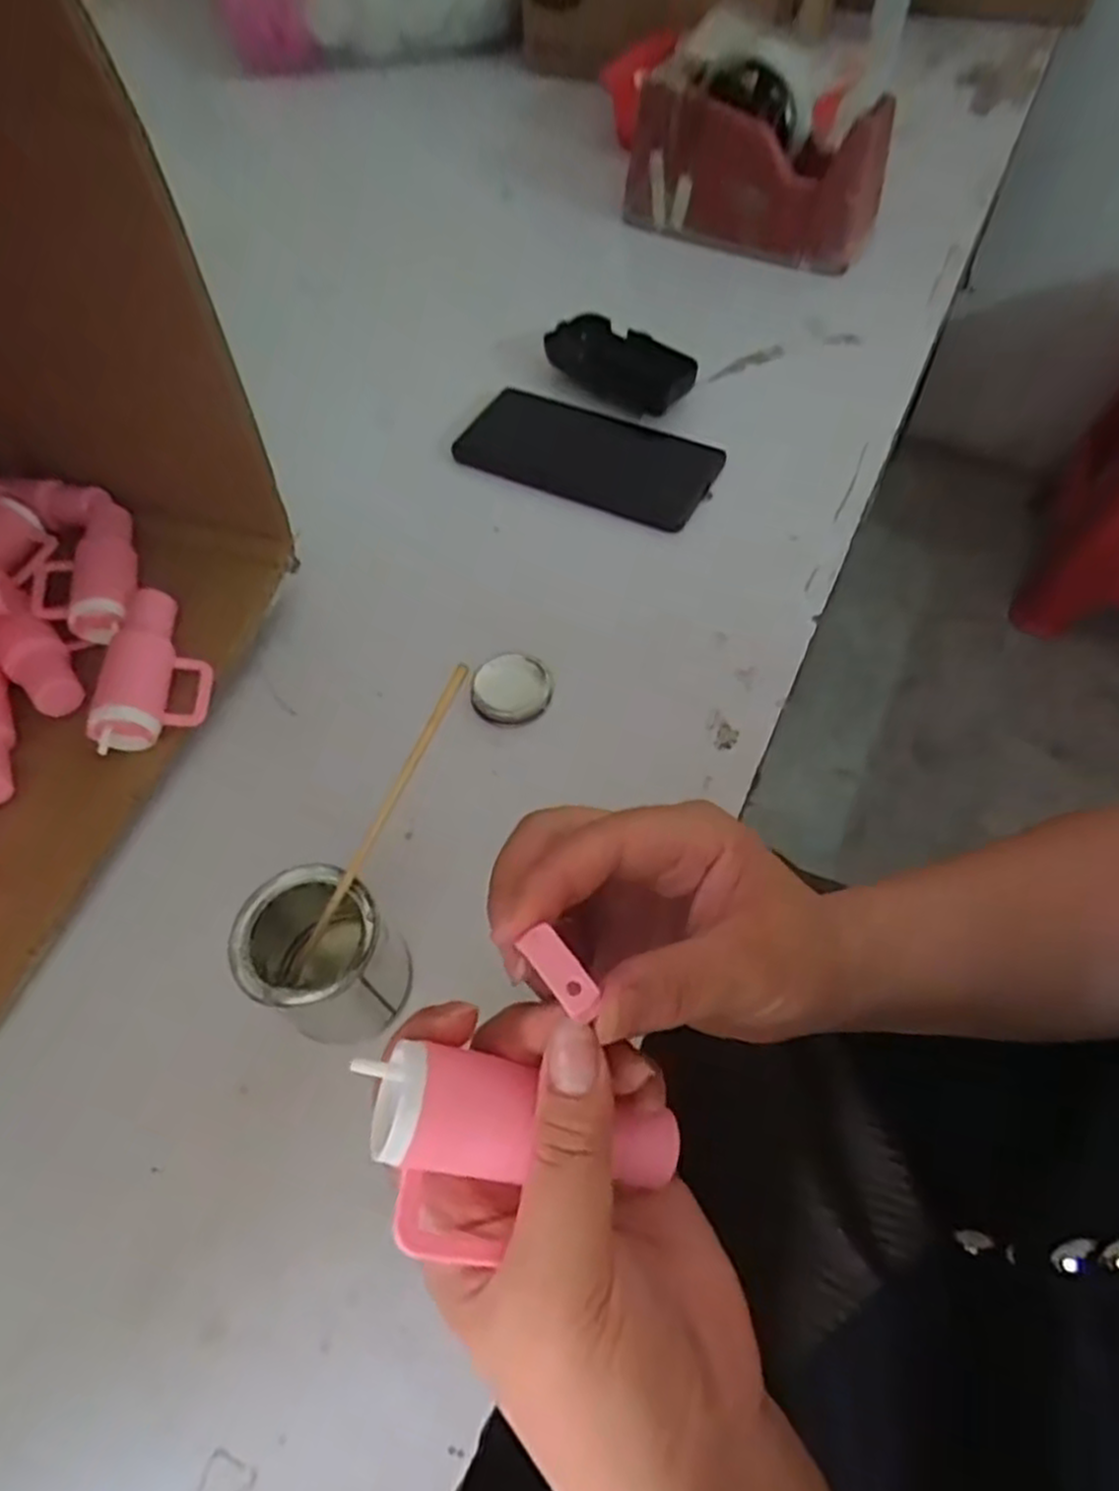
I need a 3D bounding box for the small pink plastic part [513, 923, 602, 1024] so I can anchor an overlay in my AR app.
[{"bbox_3d":[0.001,0.057,0.194,0.010,0.004,0.022,-33,66,-17],"label":"small pink plastic part"}]

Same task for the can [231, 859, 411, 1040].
[{"bbox_3d":[-0.089,0.083,0.300,0.051,0.060,0.051,-38,64,-20],"label":"can"}]

